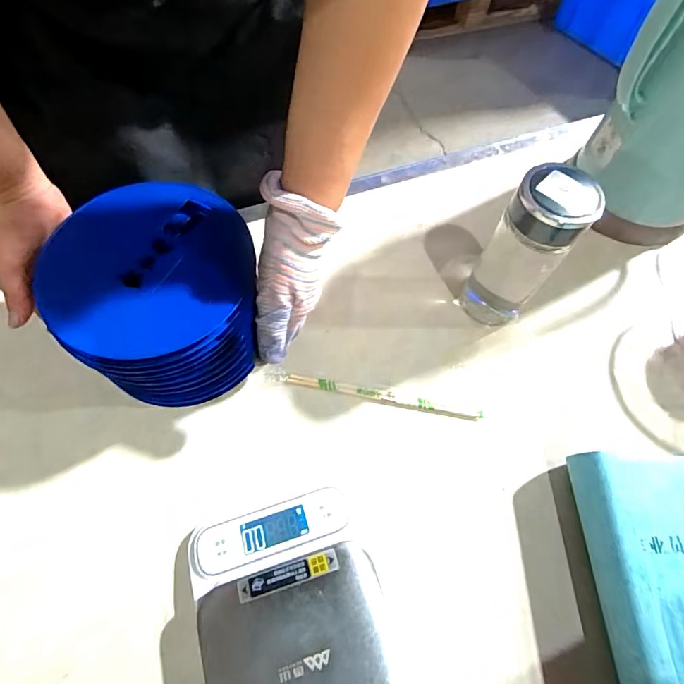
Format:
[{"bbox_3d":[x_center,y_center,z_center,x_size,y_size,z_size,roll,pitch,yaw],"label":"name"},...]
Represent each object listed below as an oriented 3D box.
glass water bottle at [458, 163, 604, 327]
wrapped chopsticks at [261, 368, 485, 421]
[{"bbox_3d":[0.172,-0.082,0.420,0.068,0.176,0.061,41,69,17],"label":"glass water bottle"},{"bbox_3d":[0.030,0.053,0.440,0.217,0.005,0.013,11,63,4],"label":"wrapped chopsticks"}]

